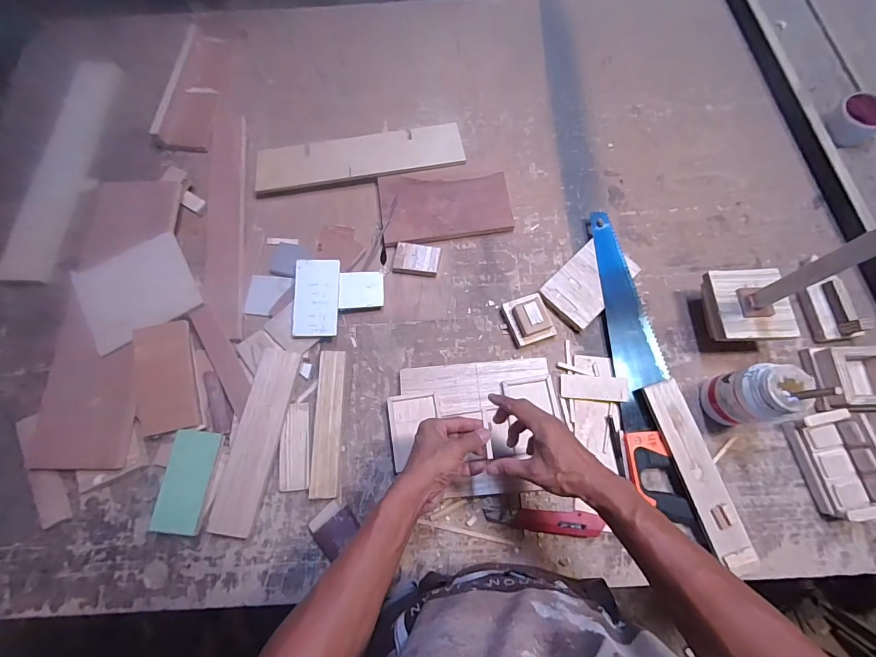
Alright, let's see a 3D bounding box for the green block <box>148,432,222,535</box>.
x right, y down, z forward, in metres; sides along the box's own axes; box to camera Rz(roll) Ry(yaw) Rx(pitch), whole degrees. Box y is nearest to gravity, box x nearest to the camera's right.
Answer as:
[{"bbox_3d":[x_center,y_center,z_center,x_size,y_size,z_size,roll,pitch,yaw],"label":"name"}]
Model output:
[{"bbox_3d":[-0.369,0.224,0.580,0.067,0.008,0.140,8,71,-7],"label":"green block"}]

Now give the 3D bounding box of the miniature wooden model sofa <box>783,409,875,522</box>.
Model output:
[{"bbox_3d":[0.597,0.200,0.582,0.080,0.063,0.145,-11,74,-3],"label":"miniature wooden model sofa"}]

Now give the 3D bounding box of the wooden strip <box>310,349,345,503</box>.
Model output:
[{"bbox_3d":[-0.175,0.146,0.623,0.042,0.015,0.223,-1,74,0],"label":"wooden strip"}]

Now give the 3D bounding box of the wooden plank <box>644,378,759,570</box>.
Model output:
[{"bbox_3d":[0.386,0.214,0.594,0.055,0.036,0.269,-14,74,-4],"label":"wooden plank"}]

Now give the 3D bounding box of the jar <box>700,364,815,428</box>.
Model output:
[{"bbox_3d":[0.459,0.100,0.577,0.067,0.134,0.078,-6,74,-1],"label":"jar"}]

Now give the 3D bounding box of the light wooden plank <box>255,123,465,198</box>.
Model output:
[{"bbox_3d":[-0.154,-0.340,0.780,0.399,0.022,0.107,-9,74,-2],"label":"light wooden plank"}]

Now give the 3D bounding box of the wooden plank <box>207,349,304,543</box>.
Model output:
[{"bbox_3d":[-0.279,0.166,0.604,0.065,0.014,0.272,12,74,-5],"label":"wooden plank"}]

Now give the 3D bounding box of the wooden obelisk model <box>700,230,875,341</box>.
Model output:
[{"bbox_3d":[0.494,-0.067,0.526,0.113,0.299,0.117,-5,71,0],"label":"wooden obelisk model"}]

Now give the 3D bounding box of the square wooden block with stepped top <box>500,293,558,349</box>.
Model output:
[{"bbox_3d":[0.156,-0.016,0.670,0.074,0.042,0.080,-17,74,-4],"label":"square wooden block with stepped top"}]

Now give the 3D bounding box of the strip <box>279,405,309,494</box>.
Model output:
[{"bbox_3d":[-0.224,0.184,0.615,0.044,0.008,0.129,-6,74,-1],"label":"strip"}]

